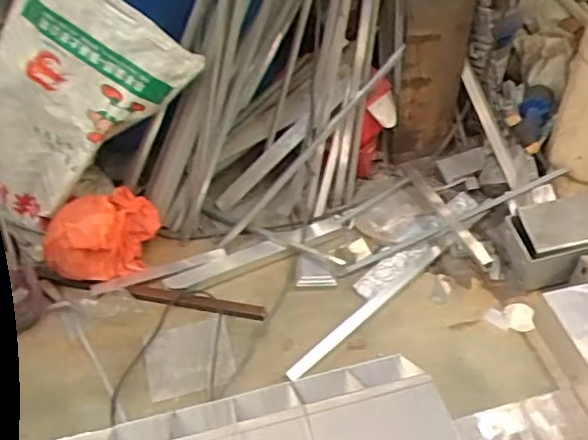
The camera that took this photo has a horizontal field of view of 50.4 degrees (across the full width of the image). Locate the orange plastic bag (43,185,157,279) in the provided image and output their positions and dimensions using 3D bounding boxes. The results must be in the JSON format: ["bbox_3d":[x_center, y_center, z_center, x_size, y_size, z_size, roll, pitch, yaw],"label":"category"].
[{"bbox_3d":[-0.475,0.024,1.532,0.201,0.208,0.230,10,47,12],"label":"orange plastic bag"}]

